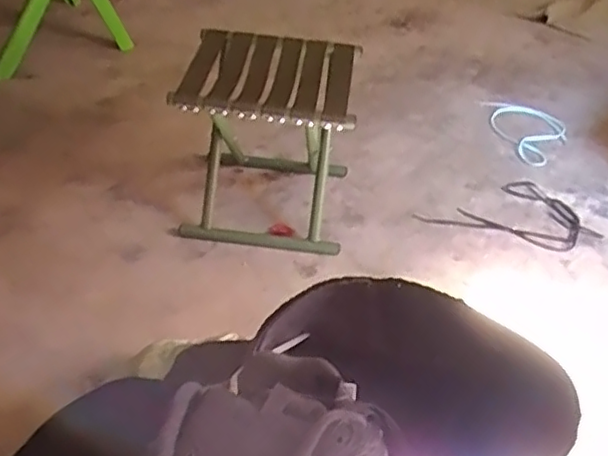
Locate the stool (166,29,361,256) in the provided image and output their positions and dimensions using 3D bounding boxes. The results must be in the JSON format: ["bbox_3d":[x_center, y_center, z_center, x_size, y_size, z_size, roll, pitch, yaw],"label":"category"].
[{"bbox_3d":[-0.072,-0.163,1.251,0.312,0.306,0.334,7,42,2],"label":"stool"}]

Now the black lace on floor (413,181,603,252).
[{"bbox_3d":[0.427,-0.008,1.337,0.309,0.015,0.220,-17,40,-21],"label":"black lace on floor"}]

